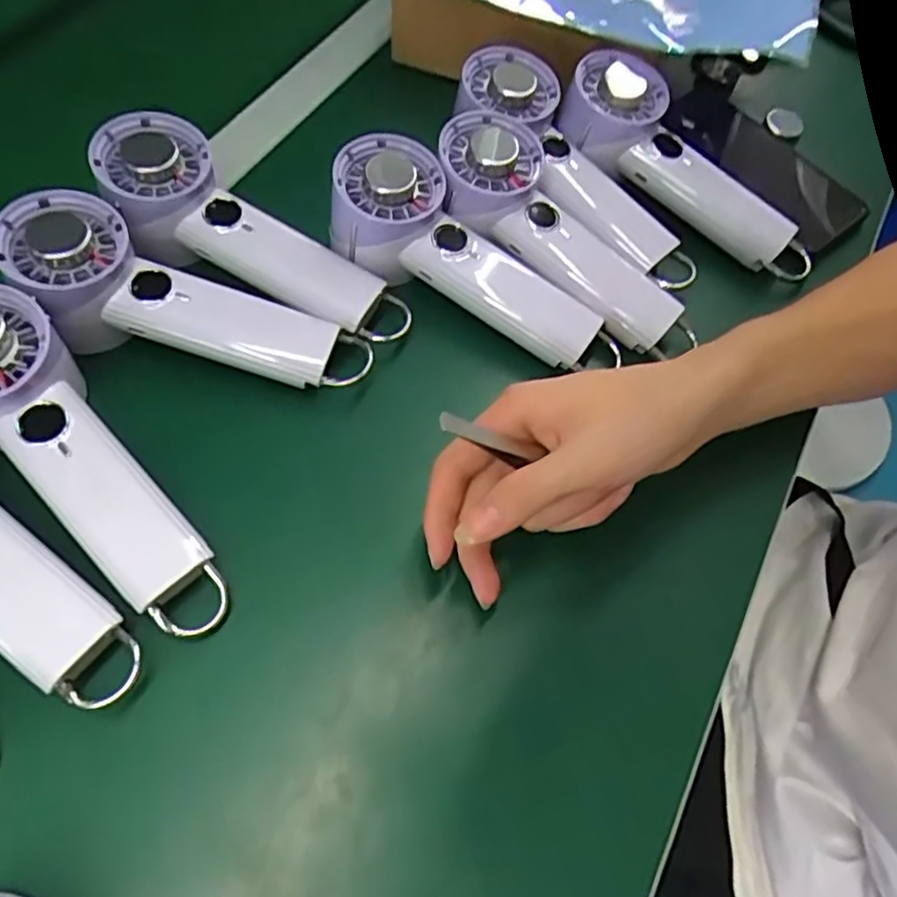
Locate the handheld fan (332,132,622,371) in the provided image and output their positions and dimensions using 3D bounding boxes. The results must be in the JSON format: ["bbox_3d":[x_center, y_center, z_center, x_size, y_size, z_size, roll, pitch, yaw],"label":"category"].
[{"bbox_3d":[0.006,-0.112,0.406,0.170,0.050,0.064,35,63,-3],"label":"handheld fan"}]

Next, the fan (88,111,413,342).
[{"bbox_3d":[-0.114,-0.116,0.401,0.198,0.052,0.063,31,62,-5],"label":"fan"}]

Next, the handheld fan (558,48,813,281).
[{"bbox_3d":[0.153,-0.179,0.449,0.188,0.034,0.064,45,67,5],"label":"handheld fan"}]

